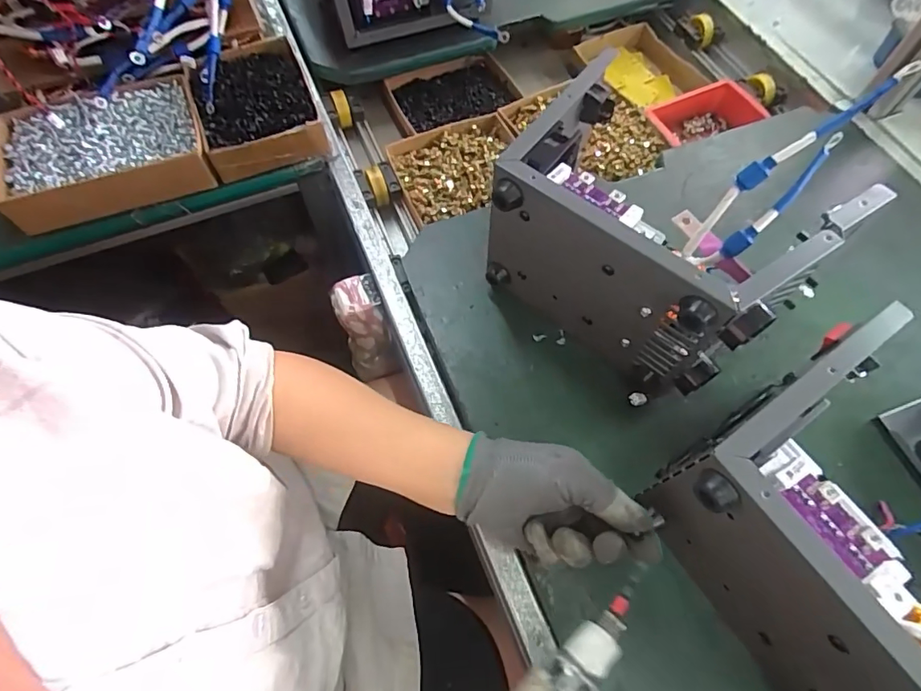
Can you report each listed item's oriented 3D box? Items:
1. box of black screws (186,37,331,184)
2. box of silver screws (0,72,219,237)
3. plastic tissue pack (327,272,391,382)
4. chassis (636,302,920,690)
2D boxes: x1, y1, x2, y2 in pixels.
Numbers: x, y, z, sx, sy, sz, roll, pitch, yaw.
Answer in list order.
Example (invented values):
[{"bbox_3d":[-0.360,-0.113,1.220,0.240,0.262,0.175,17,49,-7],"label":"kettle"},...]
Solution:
[{"bbox_3d":[-0.244,-0.290,0.602,0.127,0.046,0.174,-19,66,-9],"label":"box of black screws"},{"bbox_3d":[-0.396,-0.218,0.563,0.214,0.044,0.148,-15,65,-7],"label":"box of silver screws"},{"bbox_3d":[-0.114,-0.018,0.594,0.060,0.147,0.054,-18,66,-9],"label":"plastic tissue pack"},{"bbox_3d":[0.257,0.135,0.327,0.167,0.142,0.217,-28,66,-11],"label":"chassis"}]

